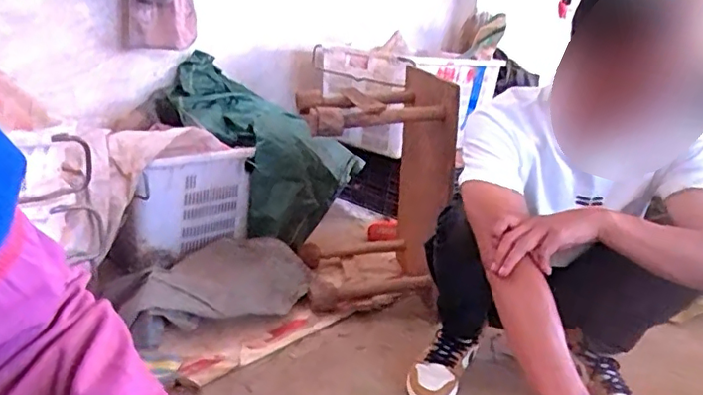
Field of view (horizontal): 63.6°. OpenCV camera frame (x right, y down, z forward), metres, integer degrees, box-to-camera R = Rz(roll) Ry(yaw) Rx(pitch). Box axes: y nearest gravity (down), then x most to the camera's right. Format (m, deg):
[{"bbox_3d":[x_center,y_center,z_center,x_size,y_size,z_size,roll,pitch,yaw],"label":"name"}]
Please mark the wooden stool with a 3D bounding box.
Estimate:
[{"bbox_3d":[0.046,-0.052,1.549,0.379,0.567,0.475,4,18,-6],"label":"wooden stool"}]

